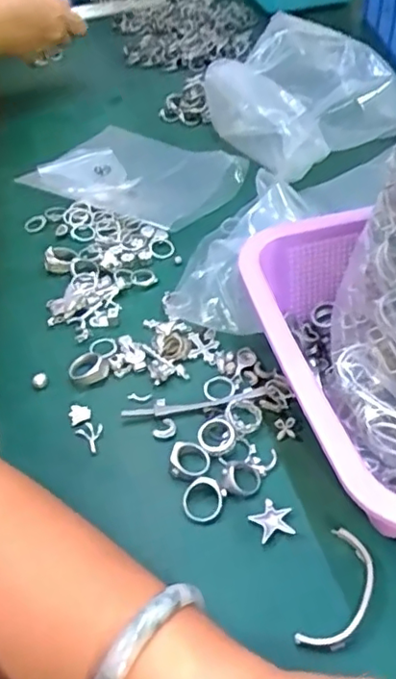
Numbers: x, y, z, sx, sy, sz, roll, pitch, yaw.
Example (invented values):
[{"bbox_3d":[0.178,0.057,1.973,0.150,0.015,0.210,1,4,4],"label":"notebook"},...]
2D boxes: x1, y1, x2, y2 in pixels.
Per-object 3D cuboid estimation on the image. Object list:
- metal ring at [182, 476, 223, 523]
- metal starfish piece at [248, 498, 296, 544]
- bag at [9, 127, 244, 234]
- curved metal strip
[{"bbox_3d":[0.002,0.092,0.340,0.022,0.007,0.024,-2,47,2],"label":"metal ring"},{"bbox_3d":[0.042,0.101,0.331,0.023,0.004,0.022,-13,47,-8],"label":"metal starfish piece"},{"bbox_3d":[-0.067,-0.169,0.598,0.205,0.032,0.153,30,56,28],"label":"bag"},{"bbox_3d":[0.073,0.128,0.297,0.028,0.004,0.065,18,51,20],"label":"curved metal strip"}]

